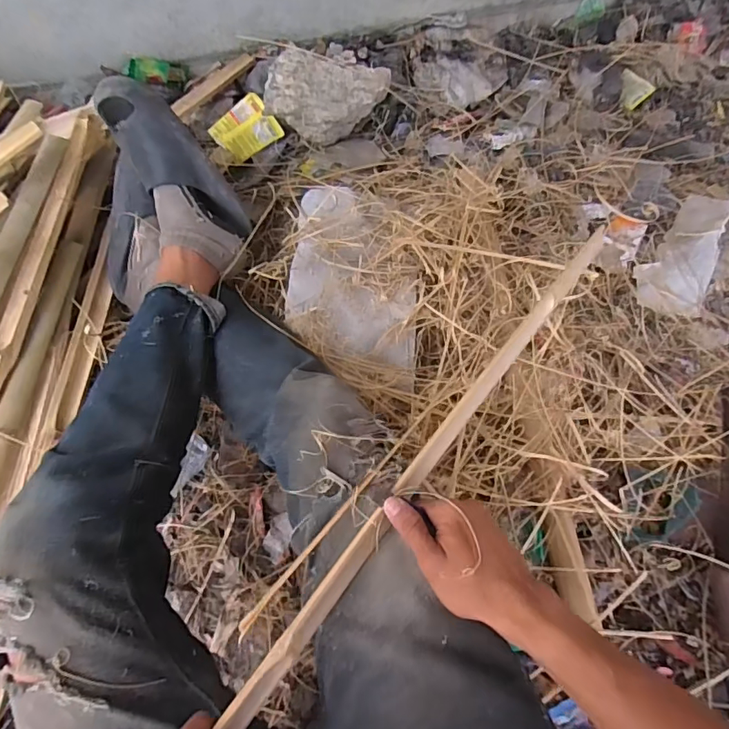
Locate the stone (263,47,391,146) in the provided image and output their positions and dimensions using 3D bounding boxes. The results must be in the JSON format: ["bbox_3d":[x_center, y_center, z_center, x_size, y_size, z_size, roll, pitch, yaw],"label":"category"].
[{"bbox_3d":[-0.071,-0.524,0.967,0.224,0.103,0.147,7,64,4],"label":"stone"}]

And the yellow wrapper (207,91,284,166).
[{"bbox_3d":[-0.239,-0.471,0.987,0.125,0.063,0.088,-34,68,-12],"label":"yellow wrapper"}]

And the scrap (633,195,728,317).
[{"bbox_3d":[0.565,-0.207,0.860,0.114,0.033,0.282,26,67,12],"label":"scrap"}]

